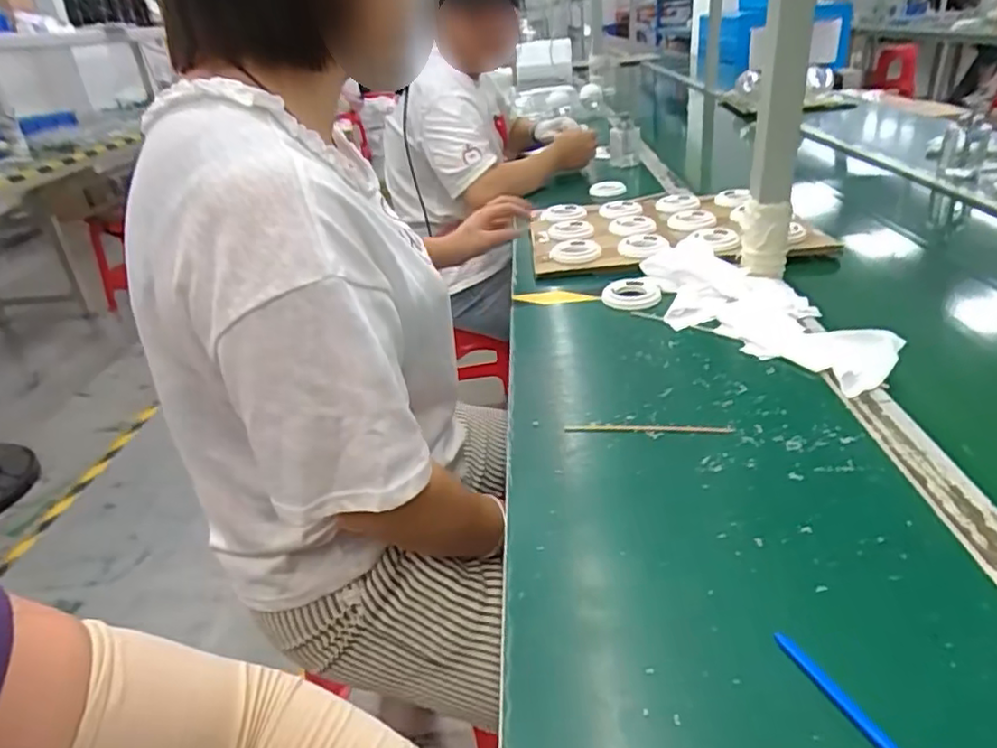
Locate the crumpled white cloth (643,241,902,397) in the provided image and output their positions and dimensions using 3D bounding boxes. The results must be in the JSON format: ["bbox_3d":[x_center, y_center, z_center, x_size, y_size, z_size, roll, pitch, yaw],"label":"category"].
[{"bbox_3d":[0.286,-0.084,0.761,0.149,0.032,0.390,-14,29,-14],"label":"crumpled white cloth"}]

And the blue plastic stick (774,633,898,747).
[{"bbox_3d":[0.185,0.179,0.322,0.008,0.008,0.130,-15,29,-17],"label":"blue plastic stick"}]

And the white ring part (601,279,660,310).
[{"bbox_3d":[0.171,-0.104,0.841,0.073,0.012,0.076,-1,28,9],"label":"white ring part"}]

